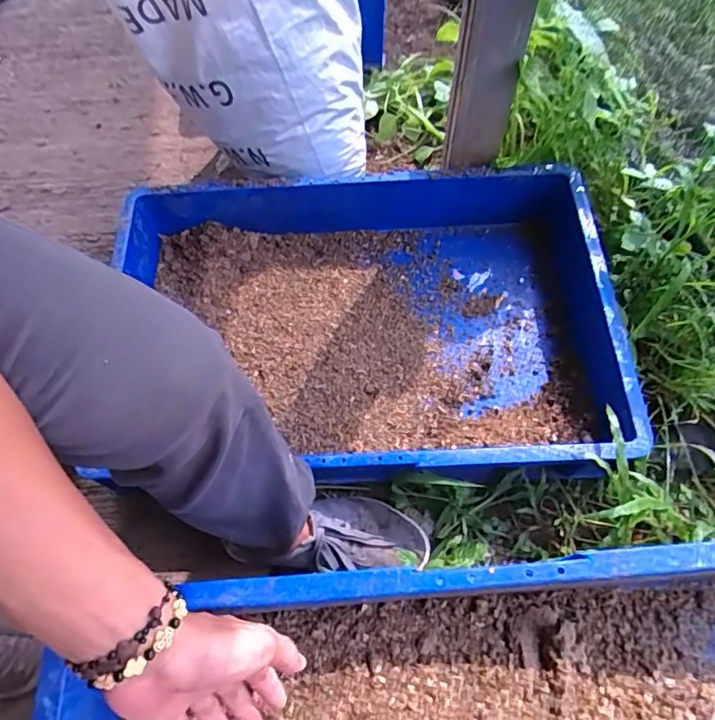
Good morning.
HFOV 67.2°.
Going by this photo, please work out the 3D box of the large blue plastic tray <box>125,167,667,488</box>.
[{"bbox_3d":[0.012,-0.055,0.791,0.689,0.119,0.457,-4,63,2],"label":"large blue plastic tray"}]

